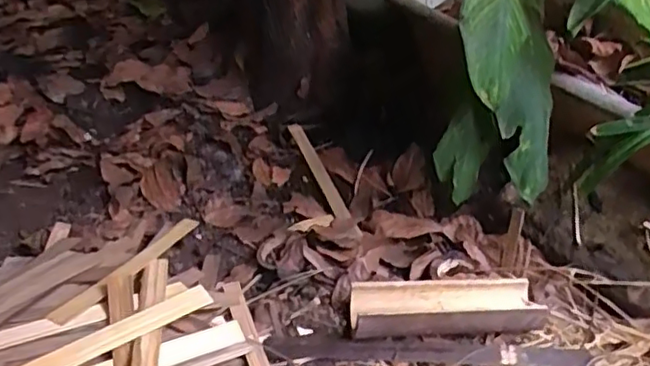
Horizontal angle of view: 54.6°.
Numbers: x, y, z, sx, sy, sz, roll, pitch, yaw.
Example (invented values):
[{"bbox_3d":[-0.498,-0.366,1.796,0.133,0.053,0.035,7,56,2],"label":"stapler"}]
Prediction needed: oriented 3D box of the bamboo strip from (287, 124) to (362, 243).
[{"bbox_3d":[-0.002,-0.010,1.034,0.029,0.006,0.317,-12,43,-15],"label":"bamboo strip"}]

